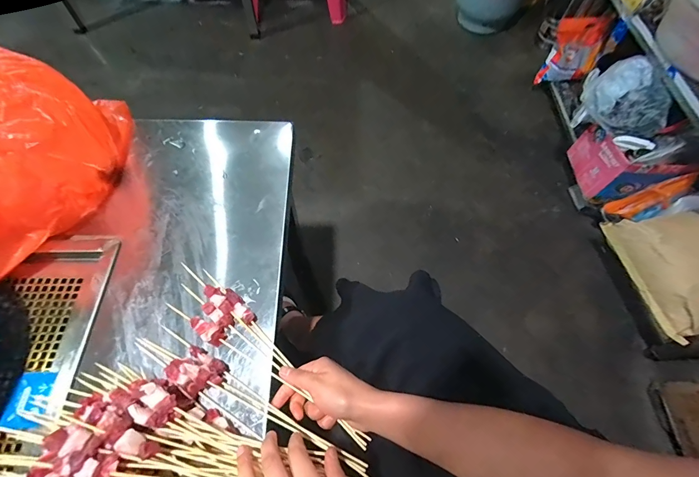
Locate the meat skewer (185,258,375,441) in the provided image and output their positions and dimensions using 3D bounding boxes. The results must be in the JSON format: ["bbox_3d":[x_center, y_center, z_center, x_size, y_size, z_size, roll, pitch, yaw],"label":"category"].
[{"bbox_3d":[-0.094,0.132,0.407,0.307,0.021,0.026,41,69,10],"label":"meat skewer"}]

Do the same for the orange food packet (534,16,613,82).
[{"bbox_3d":[0.829,-0.684,1.227,0.167,0.261,0.083,22,65,10],"label":"orange food packet"}]

